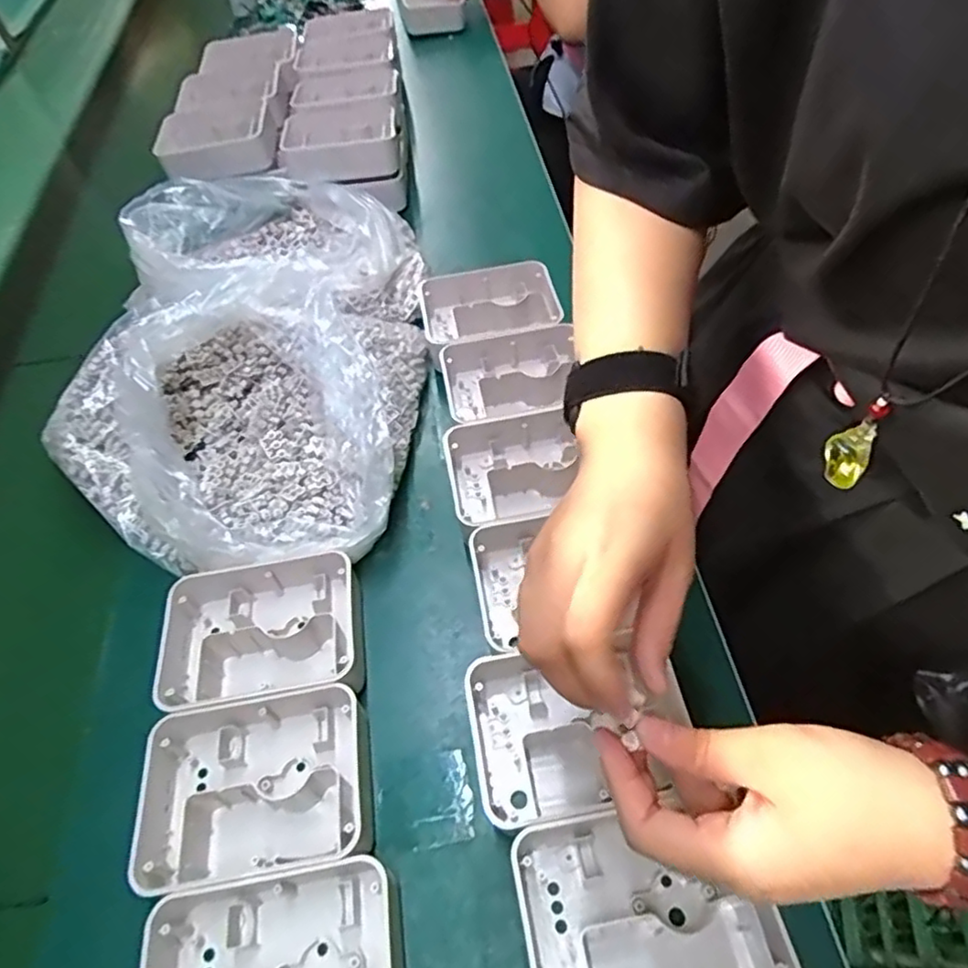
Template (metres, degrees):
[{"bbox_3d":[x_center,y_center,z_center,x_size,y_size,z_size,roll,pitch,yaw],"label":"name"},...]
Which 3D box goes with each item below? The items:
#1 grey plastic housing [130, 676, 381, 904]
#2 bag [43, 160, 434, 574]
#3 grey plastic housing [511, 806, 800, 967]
[{"bbox_3d":[-0.139,0.187,0.394,0.137,0.043,0.102,-12,54,-4],"label":"grey plastic housing"},{"bbox_3d":[-0.204,-0.144,0.601,0.297,0.118,0.476,2,54,6],"label":"bag"},{"bbox_3d":[0.088,0.232,0.346,0.131,0.040,0.102,-11,54,-3],"label":"grey plastic housing"}]

